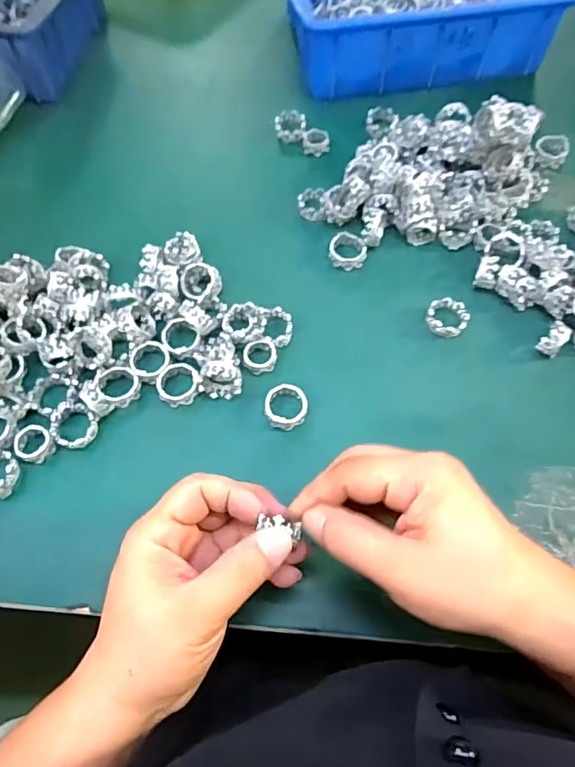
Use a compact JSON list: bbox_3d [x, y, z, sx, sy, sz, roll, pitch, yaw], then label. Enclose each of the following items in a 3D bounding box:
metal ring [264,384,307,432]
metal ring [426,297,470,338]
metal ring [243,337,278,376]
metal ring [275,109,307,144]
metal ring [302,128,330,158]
[{"bbox_3d":[-0.001,0.015,0.328,0.027,0.014,0.027,0,64,0],"label":"metal ring"},{"bbox_3d":[0.113,-0.046,0.357,0.028,0.011,0.029,0,64,0],"label":"metal ring"},{"bbox_3d":[-0.019,-0.019,0.345,0.022,0.007,0.025,4,64,2],"label":"metal ring"},{"bbox_3d":[0.003,-0.232,0.457,0.027,0.015,0.029,0,64,0],"label":"metal ring"},{"bbox_3d":[0.026,-0.213,0.447,0.023,0.012,0.025,0,64,0],"label":"metal ring"}]

